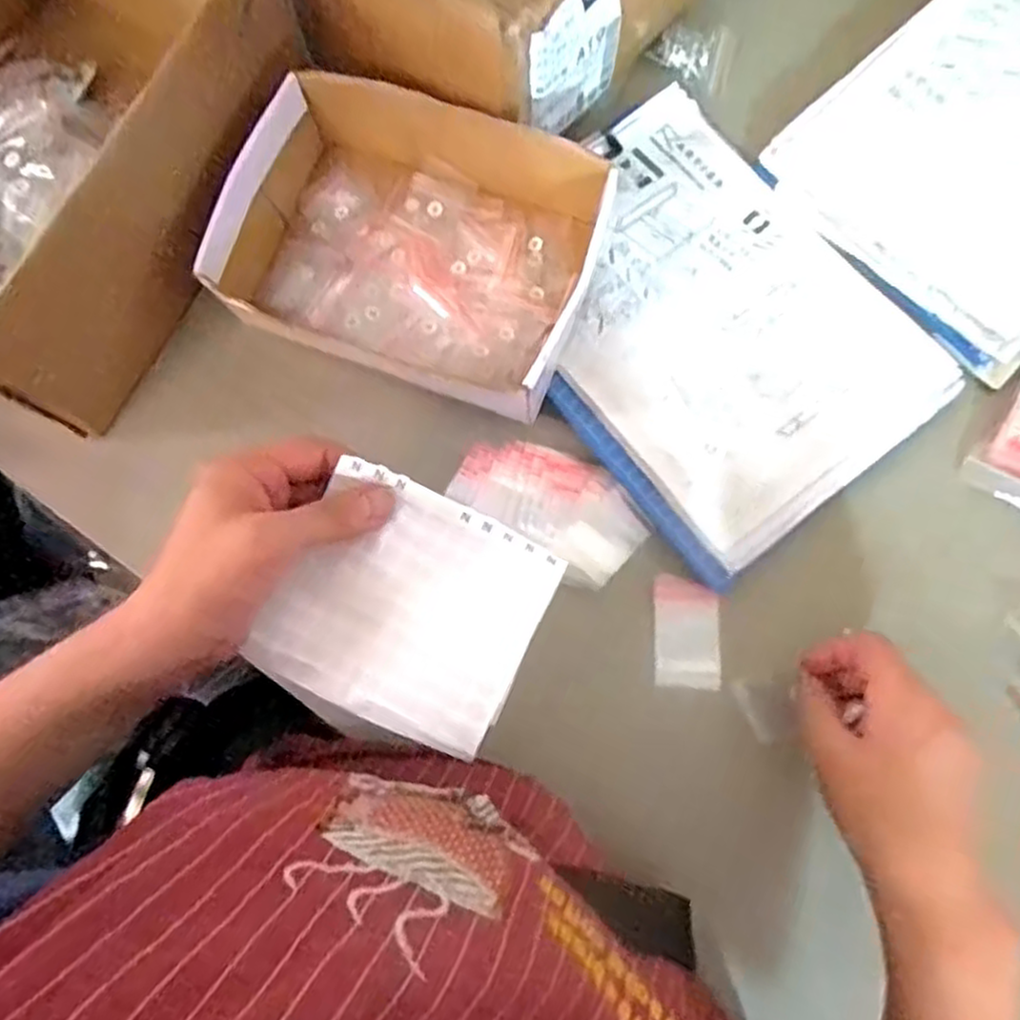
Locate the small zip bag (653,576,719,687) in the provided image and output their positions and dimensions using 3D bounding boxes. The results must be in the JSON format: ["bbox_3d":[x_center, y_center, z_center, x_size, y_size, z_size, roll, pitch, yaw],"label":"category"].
[{"bbox_3d":[0.112,0.077,0.457,0.041,0.004,0.067,4,77,2],"label":"small zip bag"}]

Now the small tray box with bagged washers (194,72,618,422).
[{"bbox_3d":[-0.062,-0.173,0.471,0.229,0.071,0.169,19,78,5],"label":"small tray box with bagged washers"}]

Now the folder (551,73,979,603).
[{"bbox_3d":[0.128,-0.129,0.491,0.228,0.013,0.292,-38,79,-8],"label":"folder"}]

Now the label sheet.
[{"bbox_3d":[-0.048,0.047,0.349,0.116,0.016,0.109,25,78,6],"label":"label sheet"}]

